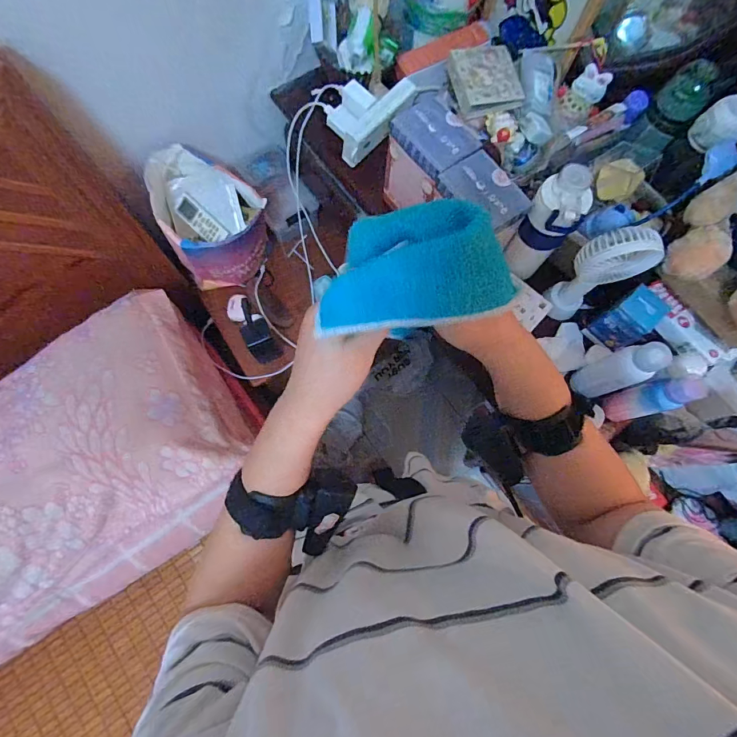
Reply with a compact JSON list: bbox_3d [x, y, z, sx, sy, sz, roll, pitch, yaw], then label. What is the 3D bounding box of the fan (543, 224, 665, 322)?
[{"bbox_3d":[0.331,-0.135,0.586,0.088,0.186,0.056,-17,76,-6],"label":"fan"}]

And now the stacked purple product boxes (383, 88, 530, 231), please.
[{"bbox_3d":[0.122,-0.271,0.611,0.091,0.133,0.221,-33,79,-10],"label":"stacked purple product boxes"}]

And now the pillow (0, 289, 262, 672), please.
[{"bbox_3d":[-0.571,0.208,0.662,0.685,0.167,0.403,-35,79,-10],"label":"pillow"}]

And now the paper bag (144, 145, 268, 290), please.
[{"bbox_3d":[-0.319,-0.305,0.843,0.190,0.221,0.201,-27,77,-9],"label":"paper bag"}]

